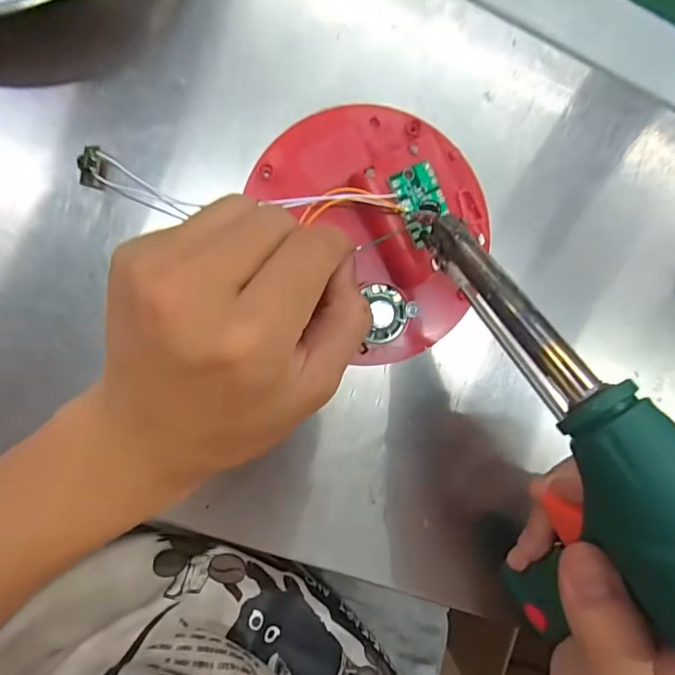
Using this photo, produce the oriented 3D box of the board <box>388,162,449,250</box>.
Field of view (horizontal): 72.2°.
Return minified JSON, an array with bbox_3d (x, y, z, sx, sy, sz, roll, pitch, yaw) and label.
[{"bbox_3d":[0.039,-0.061,0.213,0.021,0.004,0.035,-22,97,-7],"label":"board"}]

